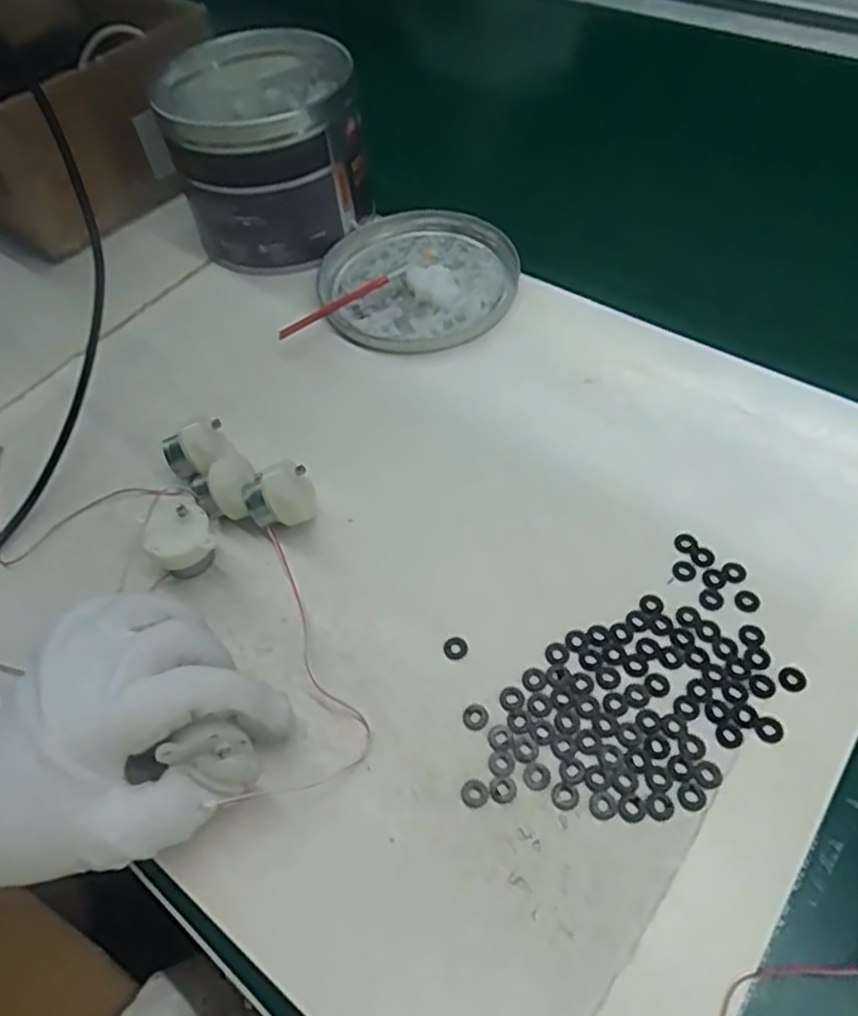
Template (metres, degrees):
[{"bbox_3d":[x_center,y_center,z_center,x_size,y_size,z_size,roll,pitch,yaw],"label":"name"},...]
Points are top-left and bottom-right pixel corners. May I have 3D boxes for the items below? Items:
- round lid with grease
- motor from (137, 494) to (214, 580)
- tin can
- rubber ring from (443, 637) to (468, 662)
[{"bbox_3d":[-0.006,-0.153,0.473,0.128,0.016,0.126,-2,54,3],"label":"round lid with grease"},{"bbox_3d":[-0.120,0.015,0.346,0.029,0.034,0.028,-27,56,-14],"label":"motor"},{"bbox_3d":[-0.108,-0.241,0.492,0.119,0.112,0.130,-2,54,3],"label":"tin can"},{"bbox_3d":[0.012,0.063,0.318,0.010,0.004,0.010,-2,54,3],"label":"rubber ring"}]

